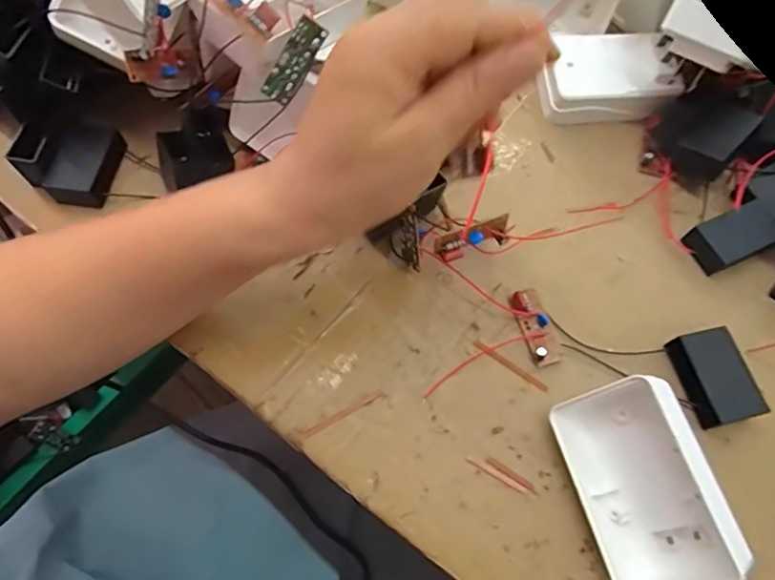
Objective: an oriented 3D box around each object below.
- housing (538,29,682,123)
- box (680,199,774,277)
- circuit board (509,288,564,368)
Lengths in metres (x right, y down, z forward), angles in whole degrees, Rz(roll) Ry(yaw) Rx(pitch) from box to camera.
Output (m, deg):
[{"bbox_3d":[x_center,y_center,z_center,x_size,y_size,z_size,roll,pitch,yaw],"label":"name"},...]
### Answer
[{"bbox_3d":[0.145,-0.143,0.359,0.083,0.033,0.050,-5,67,-4],"label":"housing"},{"bbox_3d":[0.206,-0.030,0.319,0.050,0.020,0.029,-24,69,-12],"label":"box"},{"bbox_3d":[0.084,0.020,0.297,0.017,0.011,0.043,-16,68,-9],"label":"circuit board"}]

